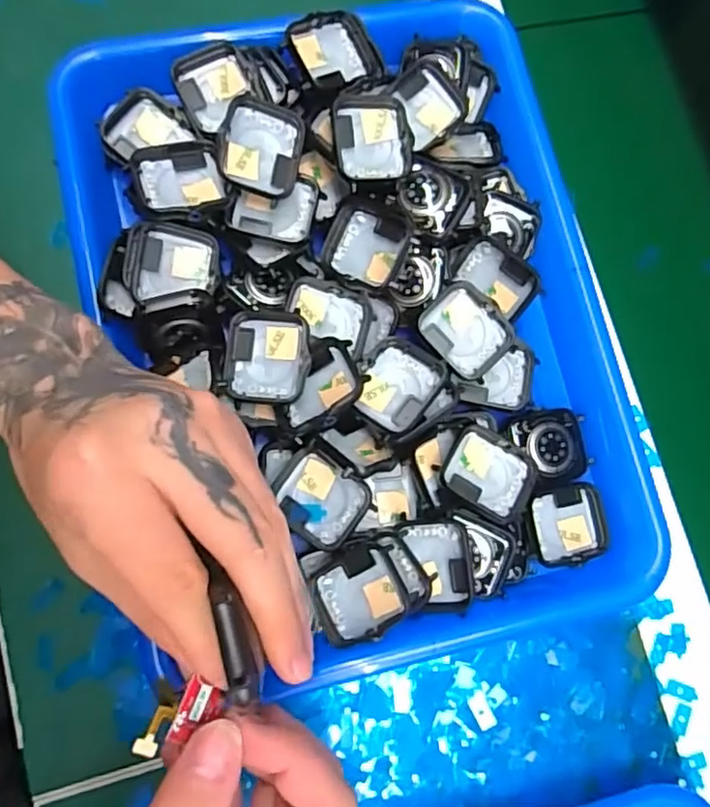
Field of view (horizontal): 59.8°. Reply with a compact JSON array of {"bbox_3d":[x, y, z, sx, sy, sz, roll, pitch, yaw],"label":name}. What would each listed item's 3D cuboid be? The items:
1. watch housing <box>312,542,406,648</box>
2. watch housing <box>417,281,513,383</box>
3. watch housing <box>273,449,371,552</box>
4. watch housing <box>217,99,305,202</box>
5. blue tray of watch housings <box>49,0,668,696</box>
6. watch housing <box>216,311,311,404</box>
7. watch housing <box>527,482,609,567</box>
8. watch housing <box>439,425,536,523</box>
[{"bbox_3d":[0.001,0.087,0.283,0.038,0.014,0.040,-17,80,-3],"label":"watch housing"},{"bbox_3d":[0.055,-0.036,0.309,0.042,0.014,0.037,39,78,4],"label":"watch housing"},{"bbox_3d":[-0.016,0.046,0.293,0.042,0.012,0.035,36,78,3],"label":"watch housing"},{"bbox_3d":[-0.046,-0.121,0.298,0.038,0.016,0.044,7,92,-16],"label":"watch housing"},{"bbox_3d":[0.001,-0.043,0.309,0.251,0.055,0.328,-13,80,-7],"label":"blue tray of watch housings"},{"bbox_3d":[-0.042,-0.021,0.289,0.040,0.010,0.043,5,78,-3],"label":"watch housing"},{"bbox_3d":[0.106,0.061,0.309,0.040,0.013,0.038,1,78,-4],"label":"watch housing"},{"bbox_3d":[0.065,0.034,0.300,0.042,0.014,0.036,30,78,2],"label":"watch housing"}]

